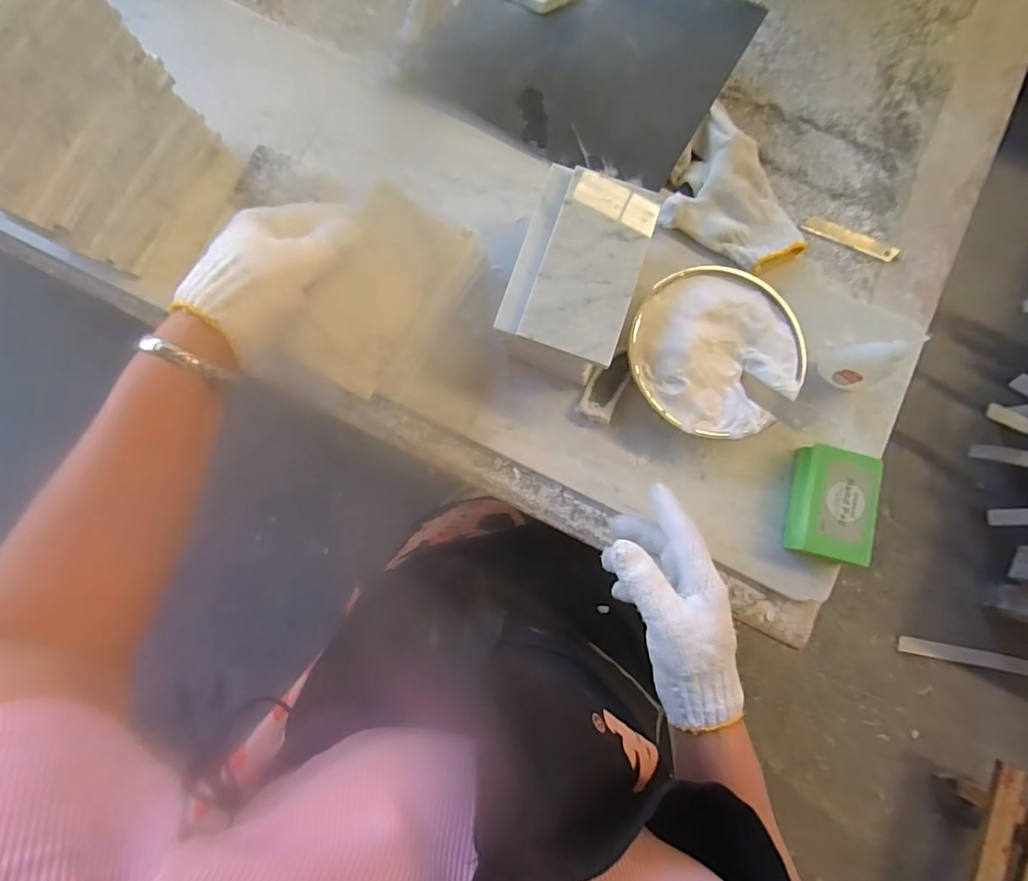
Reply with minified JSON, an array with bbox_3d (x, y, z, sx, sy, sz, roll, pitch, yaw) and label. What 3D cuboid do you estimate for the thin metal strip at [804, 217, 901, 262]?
[{"bbox_3d":[0.334,-0.200,0.517,0.094,0.004,0.016,24,88,4],"label":"thin metal strip"}]

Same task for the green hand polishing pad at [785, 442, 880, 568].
[{"bbox_3d":[0.277,0.056,0.454,0.056,0.042,0.091,12,82,-1],"label":"green hand polishing pad"}]

